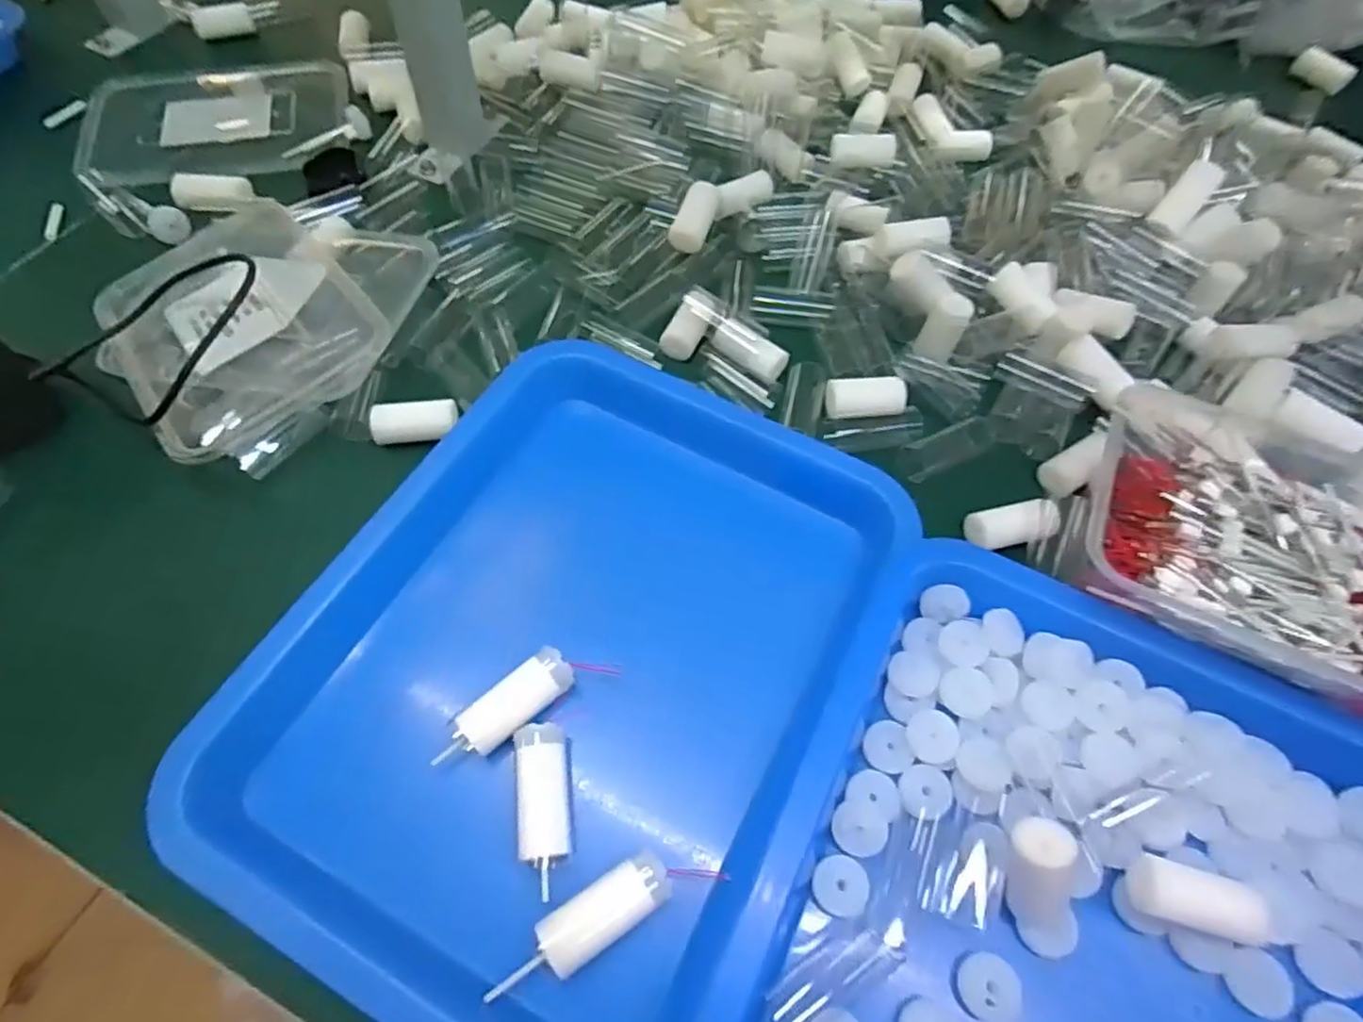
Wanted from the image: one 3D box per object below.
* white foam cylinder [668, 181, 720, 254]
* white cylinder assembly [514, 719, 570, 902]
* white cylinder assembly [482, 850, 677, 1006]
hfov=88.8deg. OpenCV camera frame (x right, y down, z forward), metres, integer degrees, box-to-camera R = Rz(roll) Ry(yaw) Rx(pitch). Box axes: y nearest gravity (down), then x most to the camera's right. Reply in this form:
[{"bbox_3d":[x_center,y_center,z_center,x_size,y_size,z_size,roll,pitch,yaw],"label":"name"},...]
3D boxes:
[{"bbox_3d":[0.009,-0.182,0.433,0.021,0.018,0.051,14,61,5],"label":"white foam cylinder"},{"bbox_3d":[-0.053,0.115,0.271,0.020,0.016,0.060,-6,61,-6],"label":"white cylinder assembly"},{"bbox_3d":[-0.036,0.150,0.250,0.070,0.017,0.020,-30,66,-18],"label":"white cylinder assembly"}]

